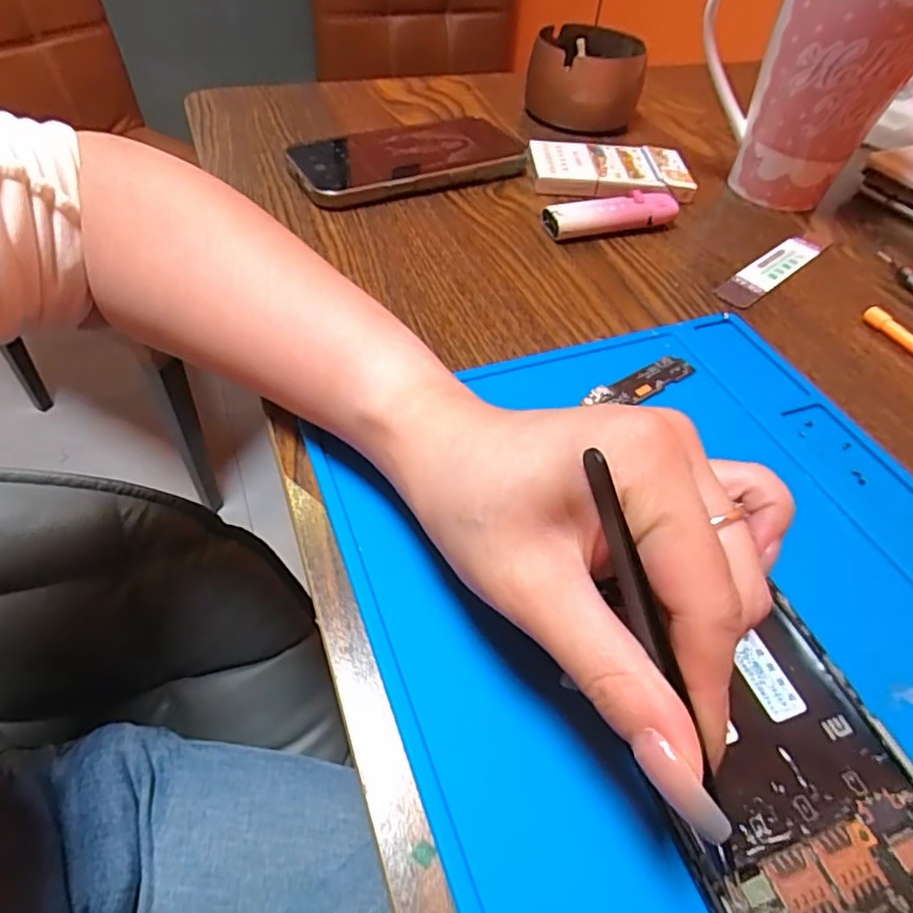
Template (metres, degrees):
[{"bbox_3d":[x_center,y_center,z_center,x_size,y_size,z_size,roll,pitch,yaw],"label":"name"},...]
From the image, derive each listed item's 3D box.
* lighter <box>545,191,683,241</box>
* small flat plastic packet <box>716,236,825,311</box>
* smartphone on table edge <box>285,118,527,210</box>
[{"bbox_3d":[0.094,-0.146,0.360,0.084,0.017,0.026,-15,54,-18],"label":"lighter"},{"bbox_3d":[0.187,-0.112,0.348,0.100,0.004,0.021,-34,62,-29],"label":"small flat plastic packet"},{"bbox_3d":[-0.030,-0.194,0.385,0.146,0.014,0.067,-20,55,-21],"label":"smartphone on table edge"}]

